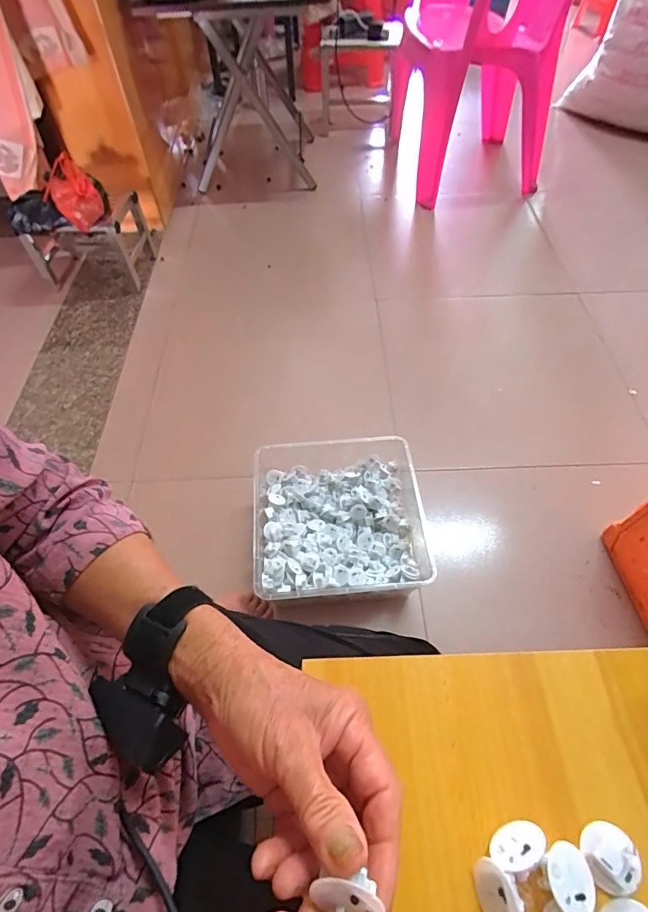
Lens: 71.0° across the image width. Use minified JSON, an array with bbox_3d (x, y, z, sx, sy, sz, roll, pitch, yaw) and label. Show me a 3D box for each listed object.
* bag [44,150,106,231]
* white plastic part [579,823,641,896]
[{"bbox_3d":[-0.685,-0.714,1.235,0.134,0.102,0.181,-23,59,-14],"label":"bag"},{"bbox_3d":[0.172,0.239,0.270,0.030,0.013,0.031,0,56,0],"label":"white plastic part"}]

